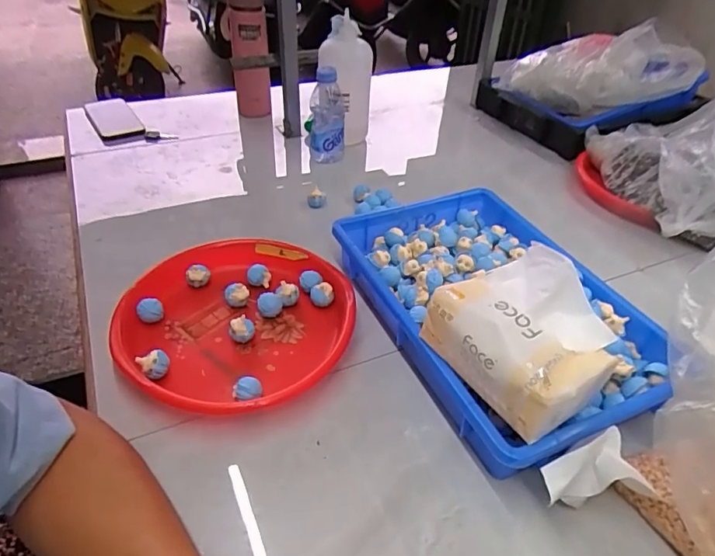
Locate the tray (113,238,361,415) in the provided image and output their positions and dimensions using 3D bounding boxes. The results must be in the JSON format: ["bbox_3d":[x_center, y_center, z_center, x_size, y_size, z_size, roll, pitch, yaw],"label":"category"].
[{"bbox_3d":[-0.130,0.046,0.564,0.249,0.052,0.238,1,40,-1],"label":"tray"}]

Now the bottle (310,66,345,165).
[{"bbox_3d":[-0.051,-0.275,0.859,0.064,0.155,0.059,-2,40,-5],"label":"bottle"}]

